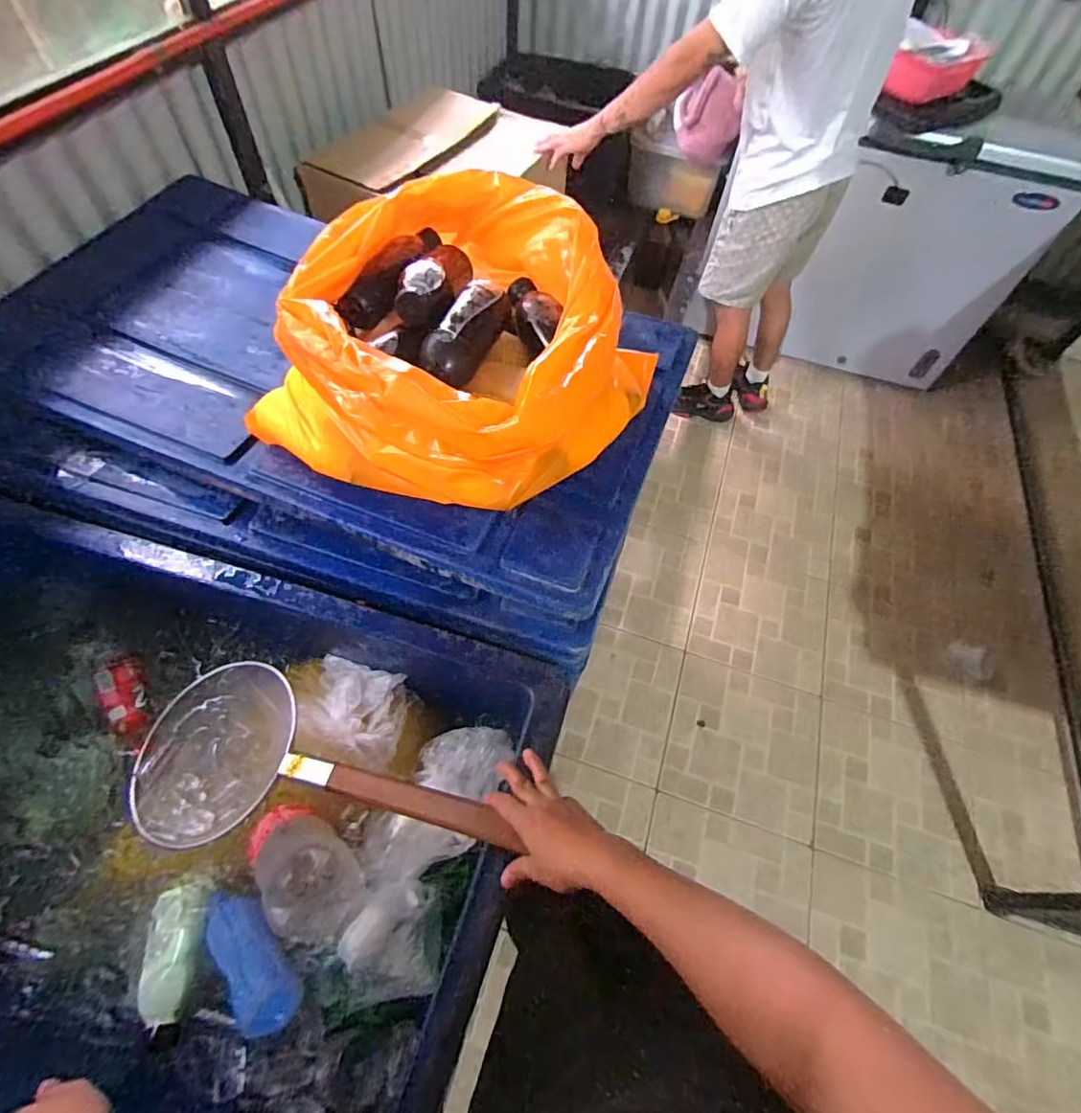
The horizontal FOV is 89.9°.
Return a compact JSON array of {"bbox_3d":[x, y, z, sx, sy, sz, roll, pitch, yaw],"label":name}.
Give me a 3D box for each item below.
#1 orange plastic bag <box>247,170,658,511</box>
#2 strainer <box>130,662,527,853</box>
[{"bbox_3d":[-0.100,-0.275,0.699,0.411,0.212,0.421,33,62,15],"label":"orange plastic bag"},{"bbox_3d":[-0.309,0.293,0.711,0.538,0.073,0.240,5,58,23],"label":"strainer"}]

